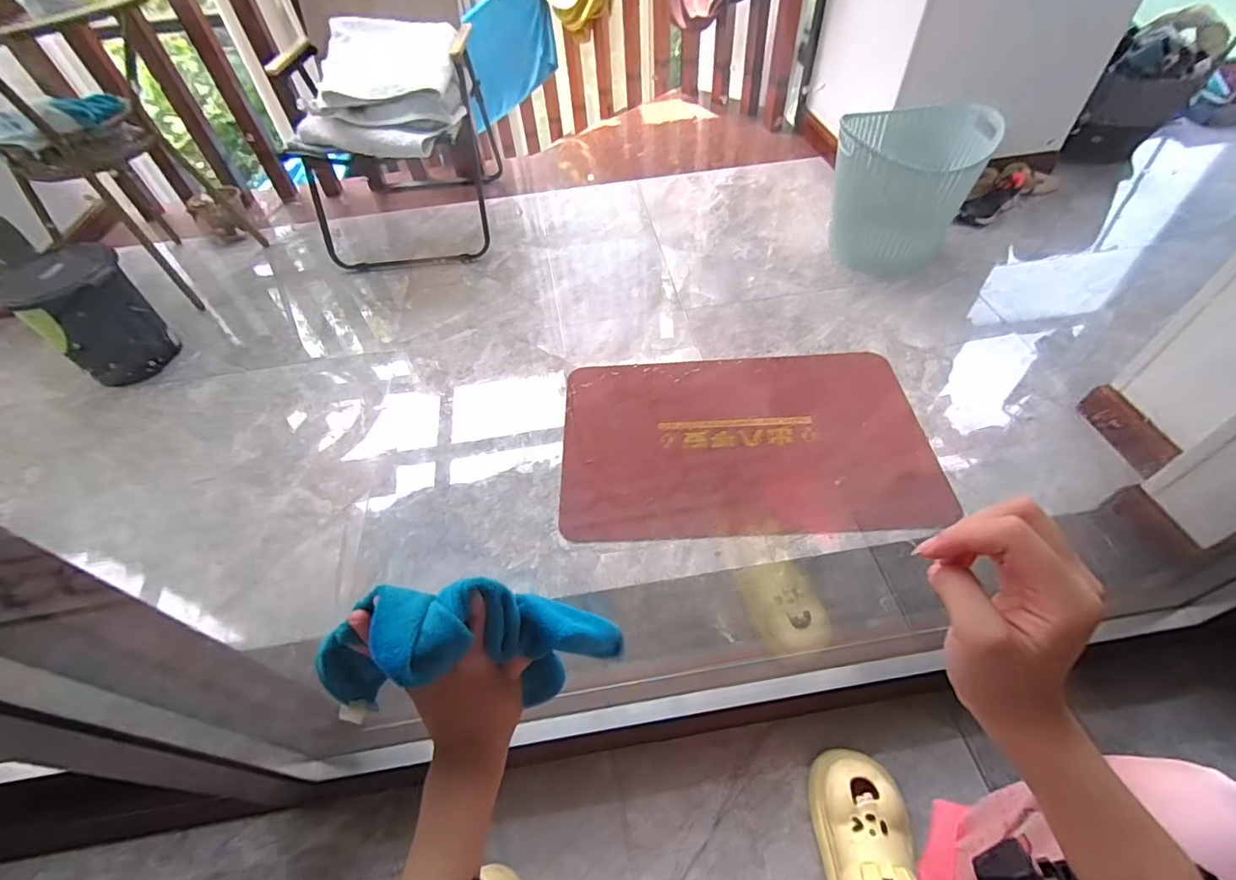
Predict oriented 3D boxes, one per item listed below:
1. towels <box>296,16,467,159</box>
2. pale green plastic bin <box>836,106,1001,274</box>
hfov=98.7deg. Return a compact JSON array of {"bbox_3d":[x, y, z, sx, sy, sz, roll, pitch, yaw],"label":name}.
[{"bbox_3d":[-0.647,-0.982,1.460,0.386,0.199,0.434,7,53,12],"label":"towels"},{"bbox_3d":[0.754,-0.683,1.449,0.334,0.340,0.271,30,60,26],"label":"pale green plastic bin"}]

